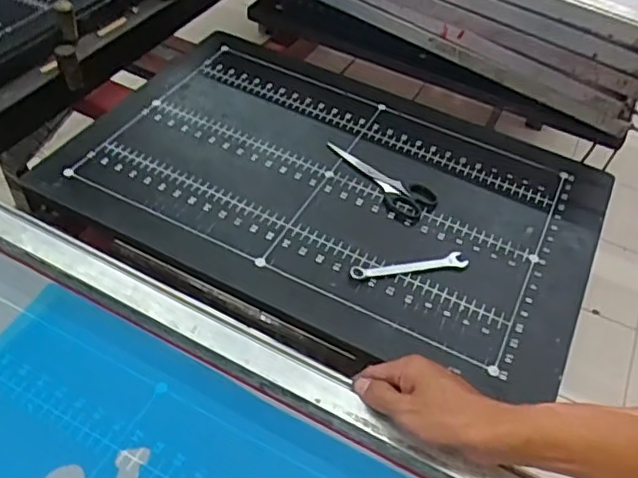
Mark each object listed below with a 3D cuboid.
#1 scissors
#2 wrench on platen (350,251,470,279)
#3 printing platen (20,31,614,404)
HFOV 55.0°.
[{"bbox_3d":[0.076,-0.076,0.727,0.063,0.008,0.154,-23,54,-25],"label":"scissors"},{"bbox_3d":[0.094,0.026,0.634,0.126,0.008,0.022,-7,49,-13],"label":"wrench on platen"},{"bbox_3d":[0.014,-0.074,0.726,0.597,0.018,0.396,24,49,15],"label":"printing platen"}]

